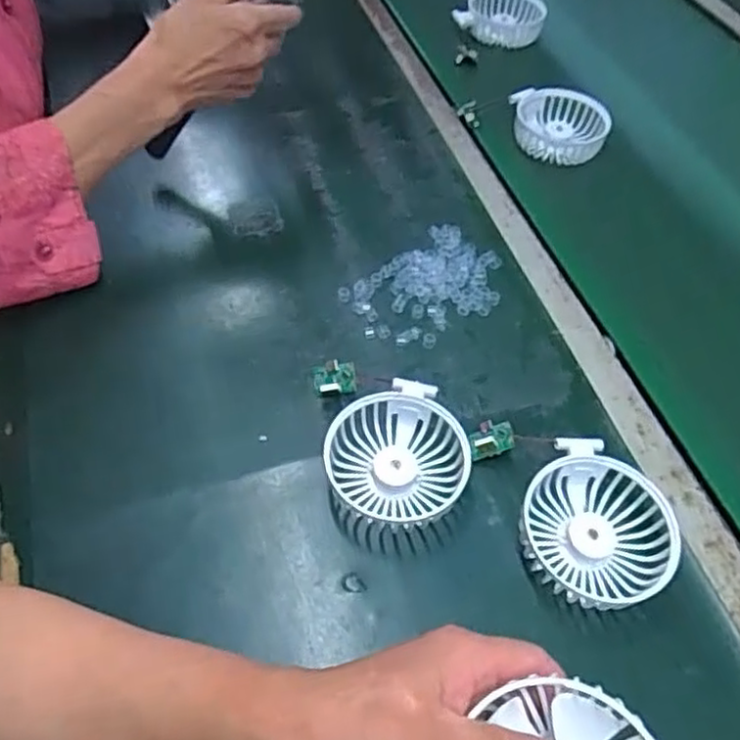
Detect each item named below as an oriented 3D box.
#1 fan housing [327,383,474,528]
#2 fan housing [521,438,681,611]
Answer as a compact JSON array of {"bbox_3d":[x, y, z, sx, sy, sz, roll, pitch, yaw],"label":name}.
[{"bbox_3d":[0.018,0.057,0.447,0.085,0.032,0.084,1,53,-1],"label":"fan housing"},{"bbox_3d":[0.139,0.098,0.421,0.089,0.034,0.086,1,53,-1],"label":"fan housing"}]

